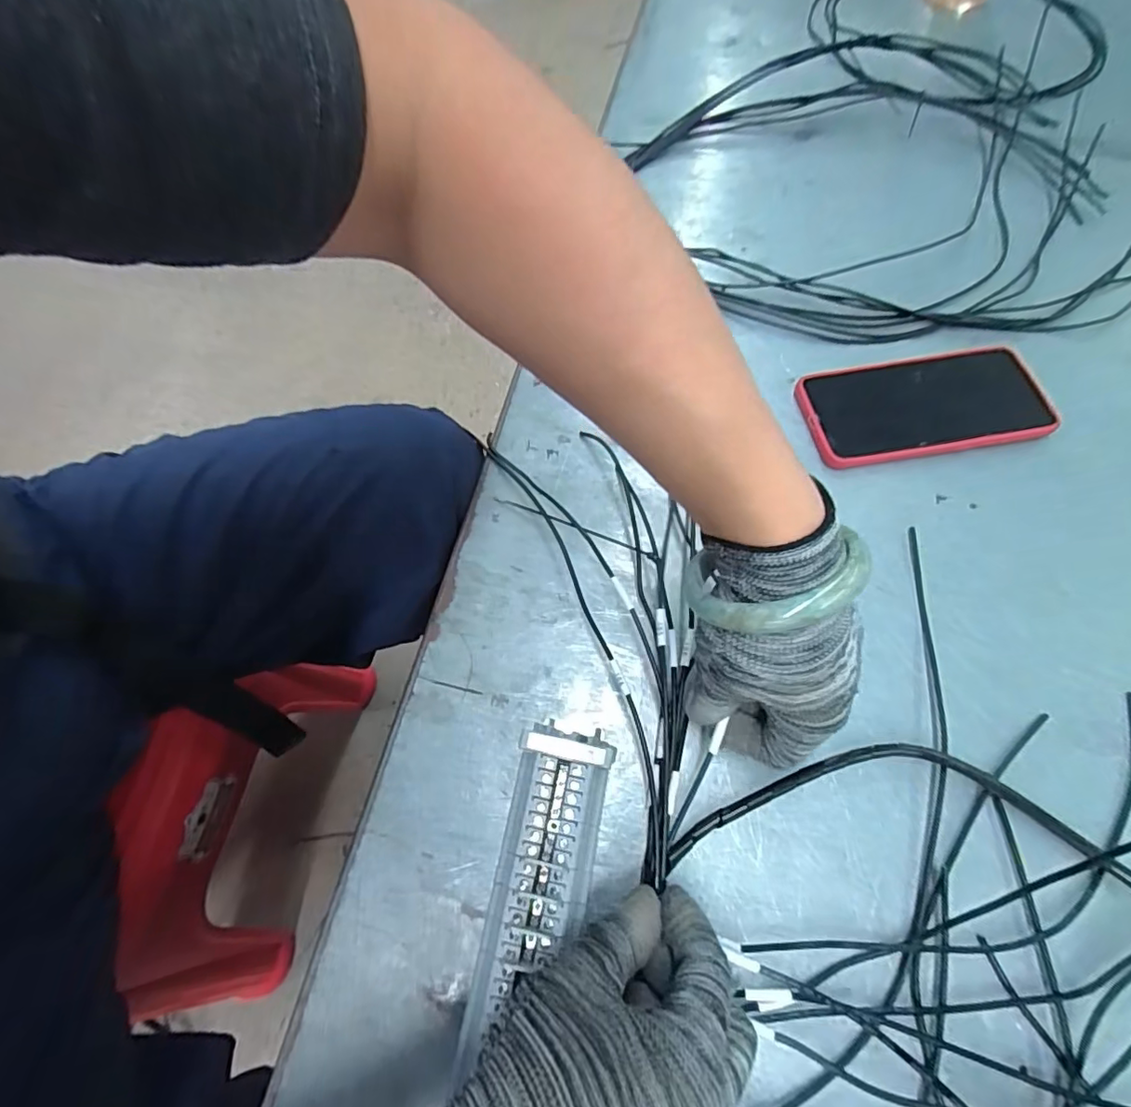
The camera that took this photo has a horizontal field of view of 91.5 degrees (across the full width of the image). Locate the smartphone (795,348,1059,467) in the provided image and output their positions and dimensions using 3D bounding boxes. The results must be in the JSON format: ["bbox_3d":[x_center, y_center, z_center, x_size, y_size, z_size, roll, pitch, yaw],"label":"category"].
[{"bbox_3d":[0.252,-0.107,0.394,0.164,0.013,0.081,-9,64,-3],"label":"smartphone"}]

